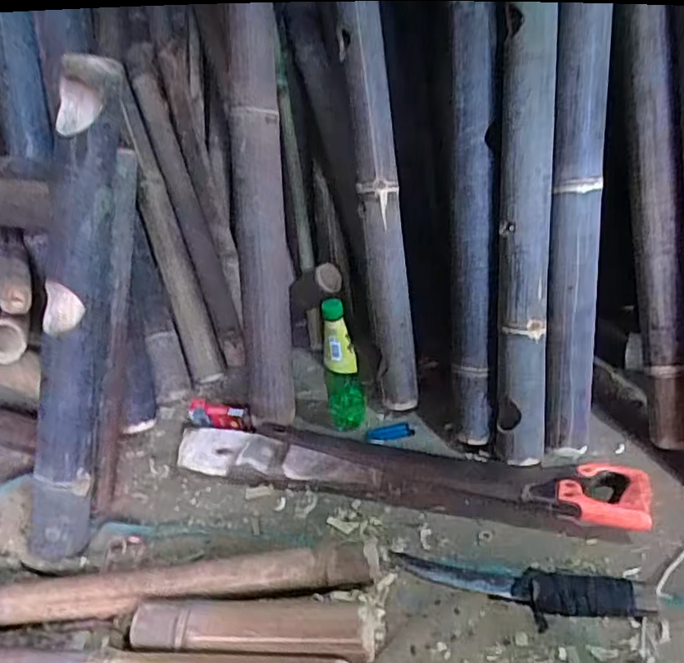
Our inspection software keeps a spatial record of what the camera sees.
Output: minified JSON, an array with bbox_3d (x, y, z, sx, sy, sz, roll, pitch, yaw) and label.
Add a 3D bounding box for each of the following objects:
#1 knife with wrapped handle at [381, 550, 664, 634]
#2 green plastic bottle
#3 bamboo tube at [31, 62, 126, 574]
[{"bbox_3d":[0.194,0.285,0.705,0.286,0.035,0.060,4,33,17],"label":"knife with wrapped handle"},{"bbox_3d":[0.000,0.050,0.951,0.058,0.221,0.049,-6,32,1],"label":"green plastic bottle"},{"bbox_3d":[-0.337,-0.017,0.793,0.088,0.615,0.079,11,9,26],"label":"bamboo tube"}]

